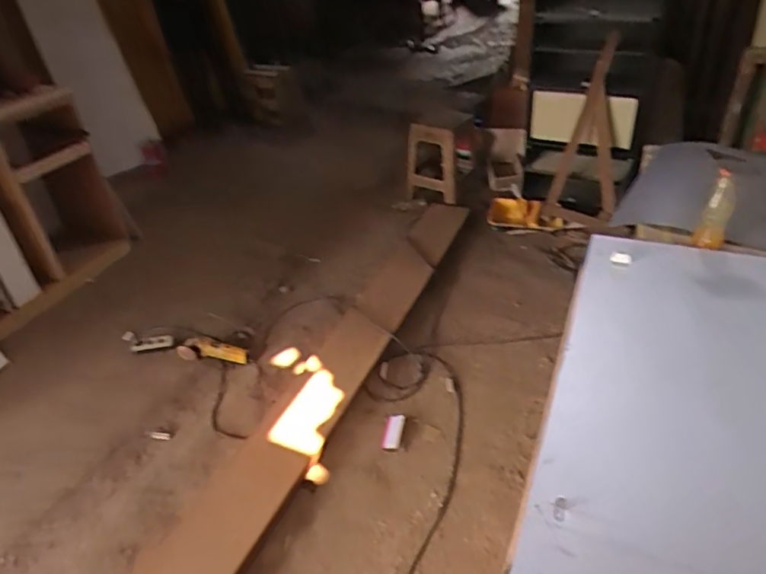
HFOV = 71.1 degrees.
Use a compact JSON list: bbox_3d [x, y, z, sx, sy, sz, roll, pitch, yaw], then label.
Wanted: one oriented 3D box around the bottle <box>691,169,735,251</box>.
[{"bbox_3d":[0.741,-0.164,1.192,0.061,0.184,0.063,17,40,28],"label":"bottle"}]

